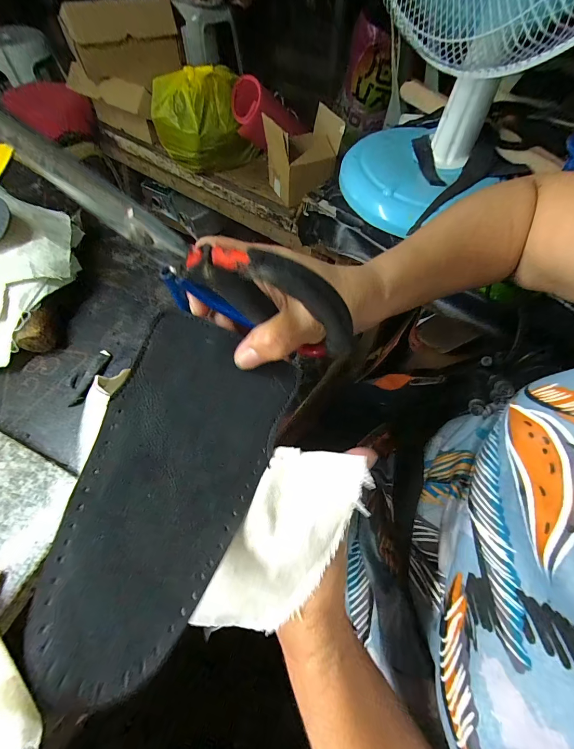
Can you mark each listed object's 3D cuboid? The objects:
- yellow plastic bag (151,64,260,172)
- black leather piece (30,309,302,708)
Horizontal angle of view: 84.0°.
[{"bbox_3d":[-0.224,-0.668,0.850,0.230,0.197,0.153,-24,63,-13],"label":"yellow plastic bag"},{"bbox_3d":[-0.055,0.045,0.157,0.084,0.010,0.161,27,56,-10],"label":"black leather piece"}]

